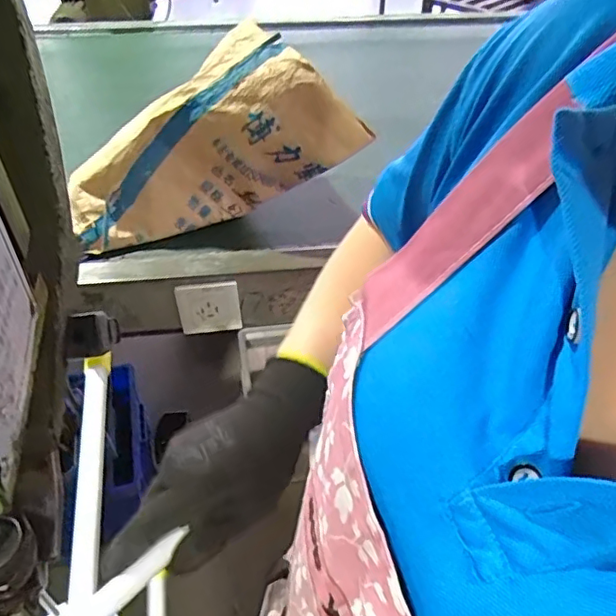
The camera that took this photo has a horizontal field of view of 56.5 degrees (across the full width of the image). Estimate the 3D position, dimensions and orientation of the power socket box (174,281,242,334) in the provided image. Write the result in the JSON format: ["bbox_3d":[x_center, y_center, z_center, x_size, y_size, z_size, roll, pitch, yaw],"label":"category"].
[{"bbox_3d":[-0.142,0.001,0.830,0.086,0.088,0.013,-9,44,-10],"label":"power socket box"}]

